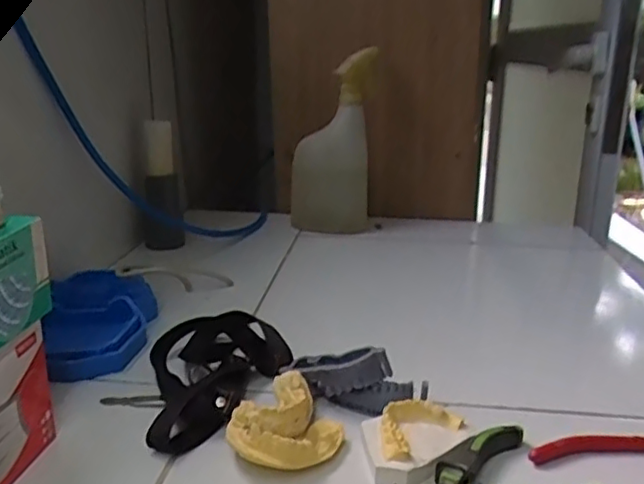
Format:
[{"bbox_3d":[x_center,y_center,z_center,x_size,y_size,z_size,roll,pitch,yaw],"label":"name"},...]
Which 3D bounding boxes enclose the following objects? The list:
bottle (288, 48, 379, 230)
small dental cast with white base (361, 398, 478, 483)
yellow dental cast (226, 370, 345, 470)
[{"bbox_3d":[0.014,-0.123,0.843,0.117,0.232,0.053,0,17,-1],"label":"bottle"},{"bbox_3d":[0.055,0.121,0.391,0.071,0.023,0.054,-16,23,-39],"label":"small dental cast with white base"},{"bbox_3d":[-0.024,0.114,0.404,0.071,0.033,0.079,-2,17,-7],"label":"yellow dental cast"}]

